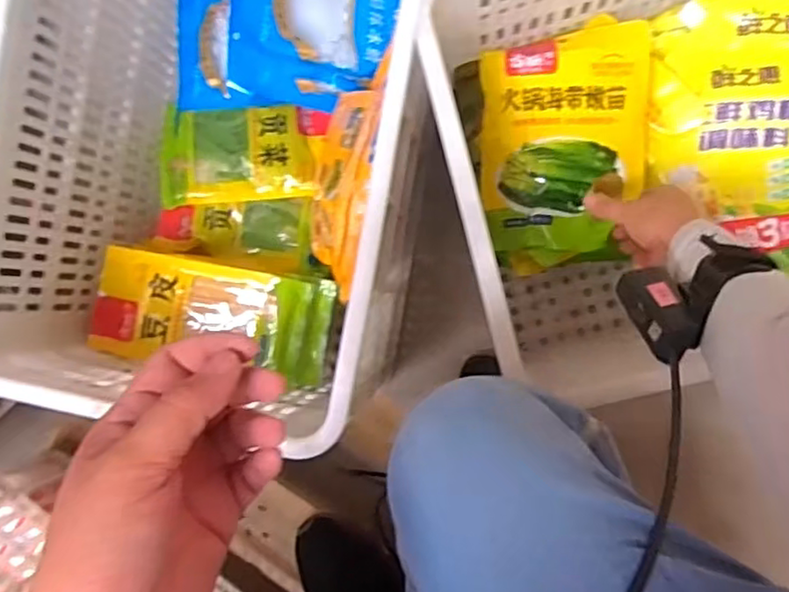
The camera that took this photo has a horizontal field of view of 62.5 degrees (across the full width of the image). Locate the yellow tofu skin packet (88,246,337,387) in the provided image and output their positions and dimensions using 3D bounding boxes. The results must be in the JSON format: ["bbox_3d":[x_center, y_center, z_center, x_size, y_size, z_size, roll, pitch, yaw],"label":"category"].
[{"bbox_3d":[-0.197,0.016,0.679,0.256,0.041,0.102,9,91,8],"label":"yellow tofu skin packet"}]

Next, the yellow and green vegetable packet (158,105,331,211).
[{"bbox_3d":[-0.179,-0.165,0.767,0.195,0.029,0.119,-1,88,4],"label":"yellow and green vegetable packet"}]

